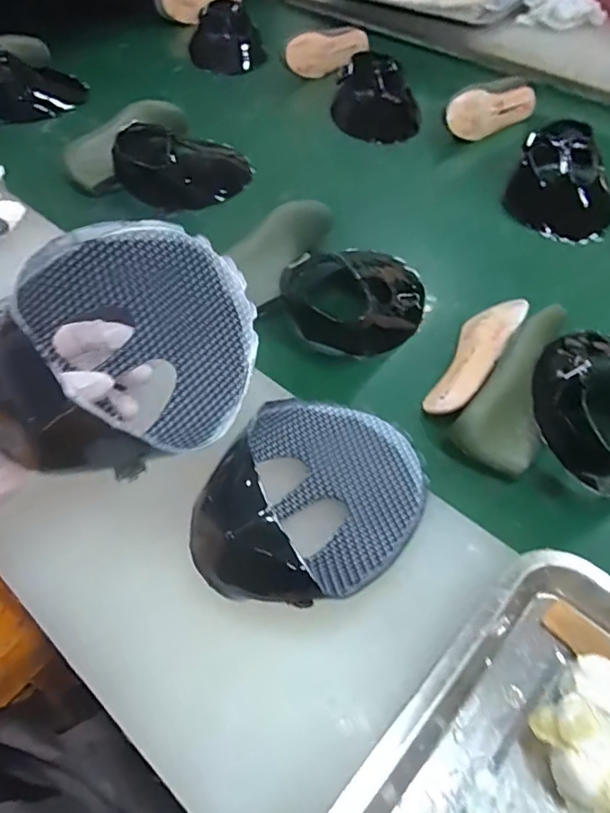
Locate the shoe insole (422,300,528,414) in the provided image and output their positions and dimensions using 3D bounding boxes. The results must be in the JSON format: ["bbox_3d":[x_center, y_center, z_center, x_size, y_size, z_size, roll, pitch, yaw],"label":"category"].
[{"bbox_3d":[0.167,-0.051,0.522,0.054,0.016,0.157,4,50,42],"label":"shoe insole"}]

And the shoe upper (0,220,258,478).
[{"bbox_3d":[-0.097,-0.038,0.329,0.071,0.143,0.188,-1,18,46],"label":"shoe upper"}]

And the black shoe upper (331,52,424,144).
[{"bbox_3d":[0.112,-0.469,0.821,0.131,0.071,0.131,7,51,3],"label":"black shoe upper"}]

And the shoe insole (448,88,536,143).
[{"bbox_3d":[0.281,-0.439,0.804,0.175,0.068,0.026,-25,57,-21],"label":"shoe insole"}]

